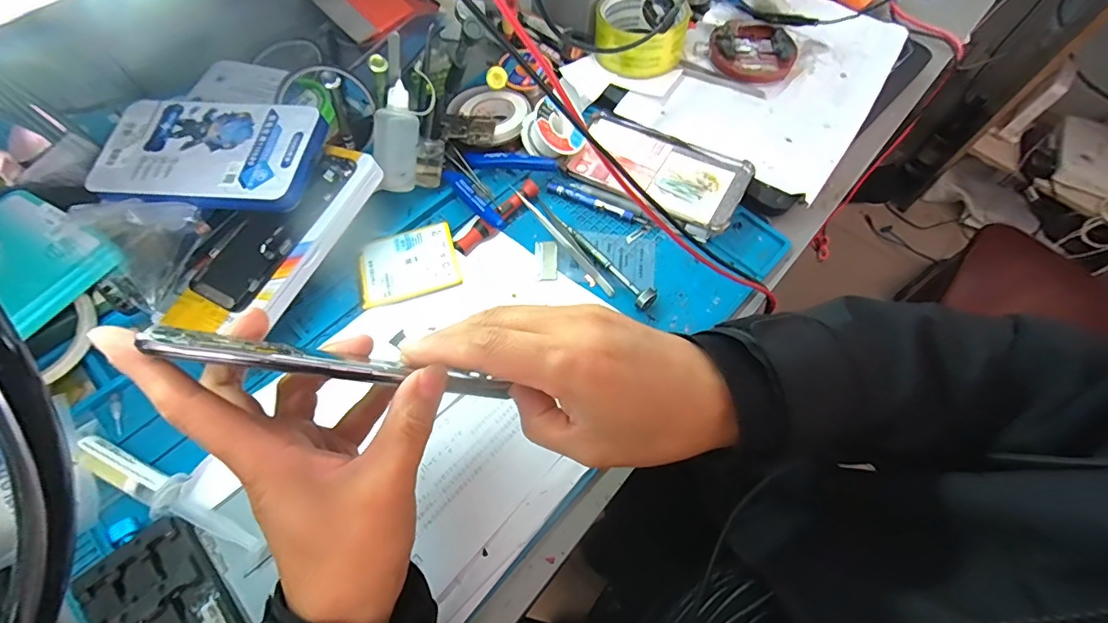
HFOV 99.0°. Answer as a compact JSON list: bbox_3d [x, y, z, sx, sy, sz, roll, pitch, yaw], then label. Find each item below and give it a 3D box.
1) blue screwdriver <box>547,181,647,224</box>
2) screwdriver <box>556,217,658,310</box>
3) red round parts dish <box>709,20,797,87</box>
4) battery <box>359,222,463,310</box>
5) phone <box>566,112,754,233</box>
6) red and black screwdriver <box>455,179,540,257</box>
[{"bbox_3d":[0.039,-0.099,0.435,0.096,0.007,0.009,21,65,9],"label":"blue screwdriver"},{"bbox_3d":[0.044,-0.045,0.408,0.016,0.014,0.114,-34,69,-17],"label":"screwdriver"},{"bbox_3d":[0.207,-0.272,0.493,0.084,0.020,0.081,1,63,-1],"label":"red round parts dish"},{"bbox_3d":[-0.121,-0.039,0.394,0.081,0.004,0.061,-15,67,-4],"label":"battery"},{"bbox_3d":[0.097,-0.131,0.438,0.155,0.011,0.082,25,73,15],"label":"phone"},{"bbox_3d":[-0.050,-0.084,0.415,0.016,0.014,0.092,40,69,17],"label":"red and black screwdriver"}]

